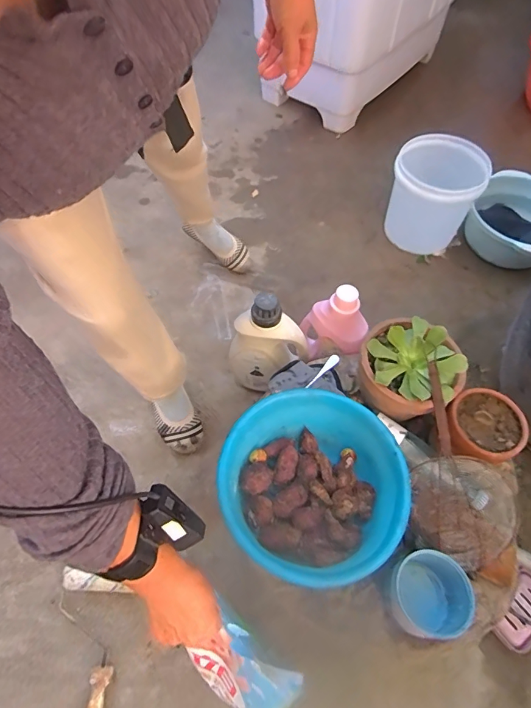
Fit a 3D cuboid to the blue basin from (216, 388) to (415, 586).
[{"bbox_3d":[0.077,0.211,0.708,0.271,0.108,0.278,0,58,0],"label":"blue basin"}]

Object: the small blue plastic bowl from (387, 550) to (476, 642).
[{"bbox_3d":[0.237,0.358,0.644,0.106,0.078,0.108,0,59,1],"label":"small blue plastic bowl"}]

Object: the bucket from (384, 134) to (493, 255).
[{"bbox_3d":[0.496,-0.464,1.307,0.242,0.245,0.259,0,58,0],"label":"bucket"}]

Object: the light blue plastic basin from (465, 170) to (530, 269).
[{"bbox_3d":[0.770,-0.404,1.350,0.284,0.127,0.330,36,66,20],"label":"light blue plastic basin"}]

